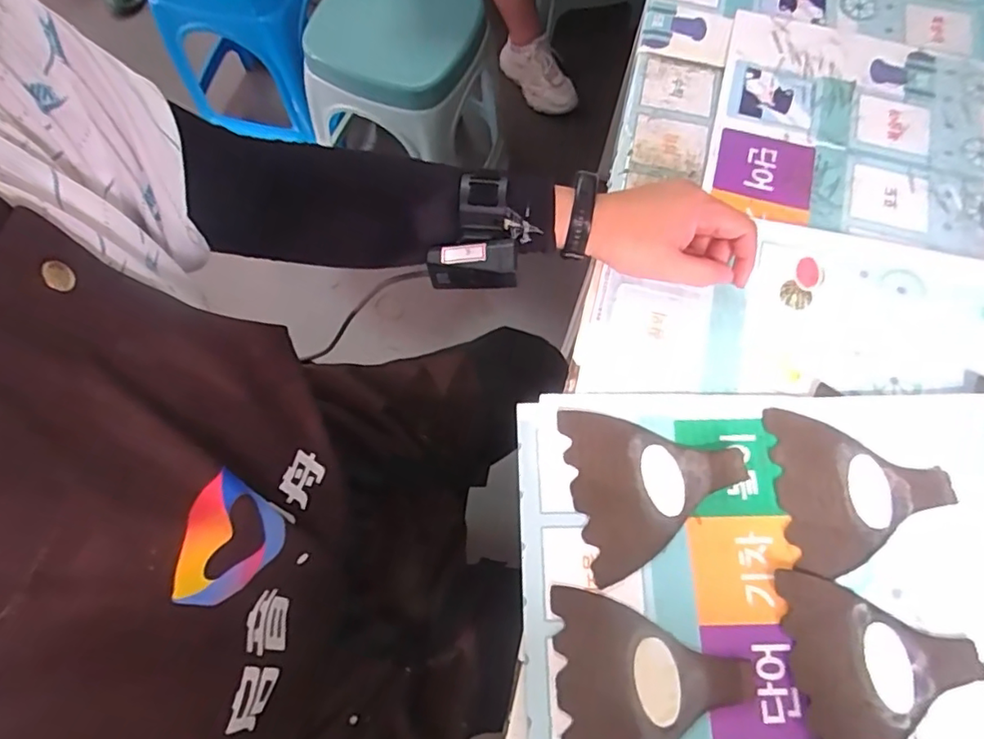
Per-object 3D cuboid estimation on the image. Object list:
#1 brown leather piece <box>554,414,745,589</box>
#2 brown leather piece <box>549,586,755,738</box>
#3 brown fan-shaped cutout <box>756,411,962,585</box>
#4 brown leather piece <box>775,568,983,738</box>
[{"bbox_3d":[0.119,0.081,0.412,0.121,0.009,0.119,-8,72,-2],"label":"brown leather piece"},{"bbox_3d":[0.104,0.203,0.368,0.121,0.004,0.116,-3,71,-1],"label":"brown leather piece"},{"bbox_3d":[0.266,0.084,0.409,0.119,0.004,0.113,-2,71,0],"label":"brown fan-shaped cutout"},{"bbox_3d":[0.255,0.192,0.370,0.114,0.004,0.116,-5,68,0],"label":"brown leather piece"}]

